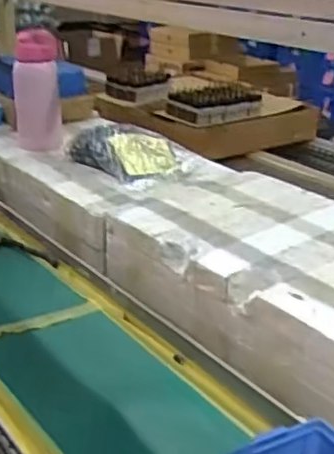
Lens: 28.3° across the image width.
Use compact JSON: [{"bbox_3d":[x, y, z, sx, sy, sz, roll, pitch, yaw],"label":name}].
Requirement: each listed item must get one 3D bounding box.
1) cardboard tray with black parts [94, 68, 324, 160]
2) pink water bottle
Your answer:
[{"bbox_3d":[0.071,-0.282,1.556,0.406,0.117,0.387,-13,27,-32],"label":"cardboard tray with black parts"},{"bbox_3d":[-0.234,-0.249,1.203,0.074,0.198,0.080,-1,23,-7],"label":"pink water bottle"}]

